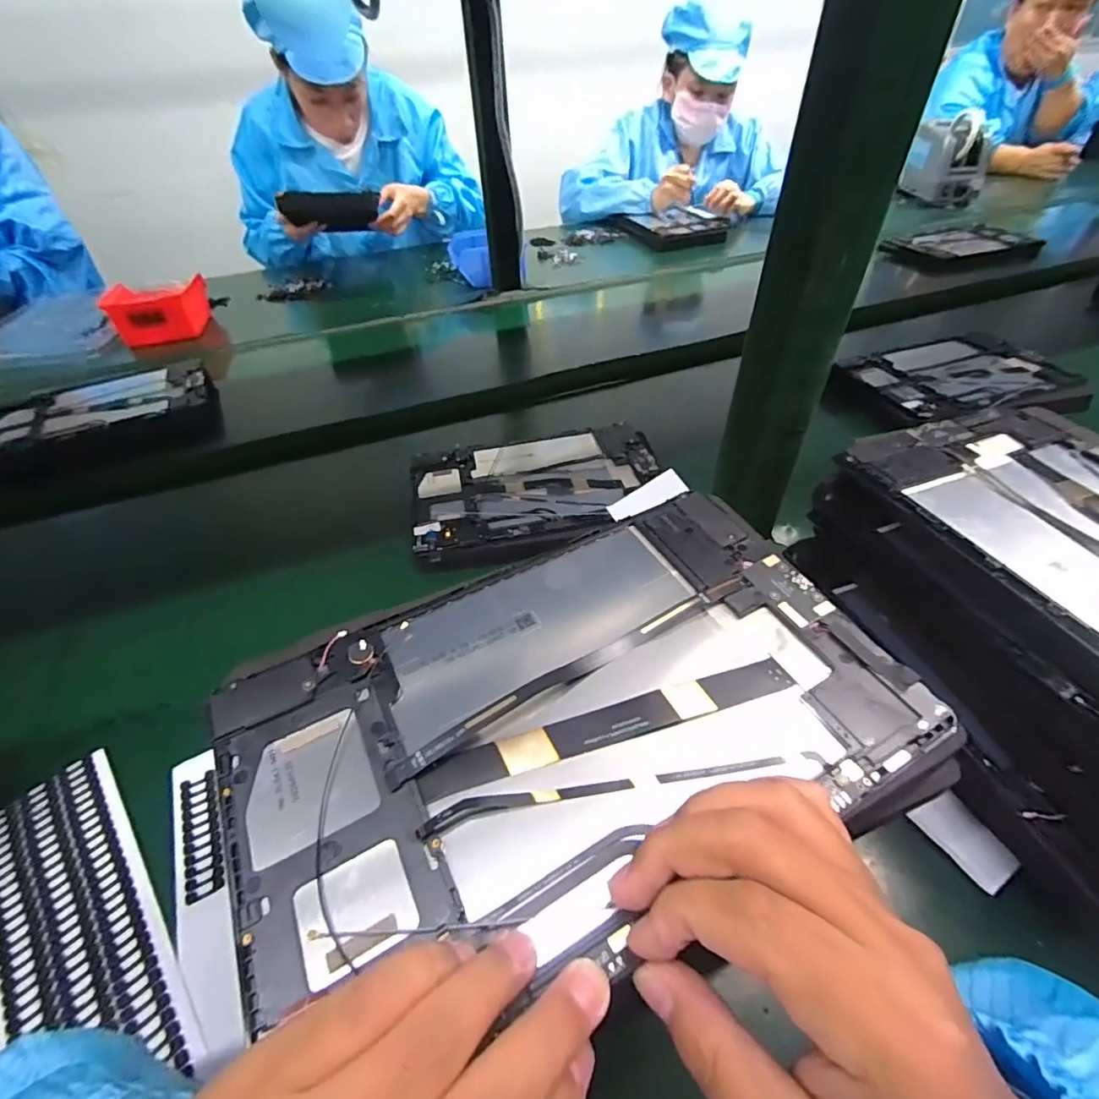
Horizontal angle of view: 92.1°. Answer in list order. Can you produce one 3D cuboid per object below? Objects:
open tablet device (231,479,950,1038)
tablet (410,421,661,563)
[{"bbox_3d":[0.009,0.058,0.201,0.237,0.014,0.147,-21,47,-15],"label":"open tablet device"},{"bbox_3d":[-0.011,-0.062,0.514,0.236,0.010,0.166,-10,45,-4],"label":"tablet"}]

